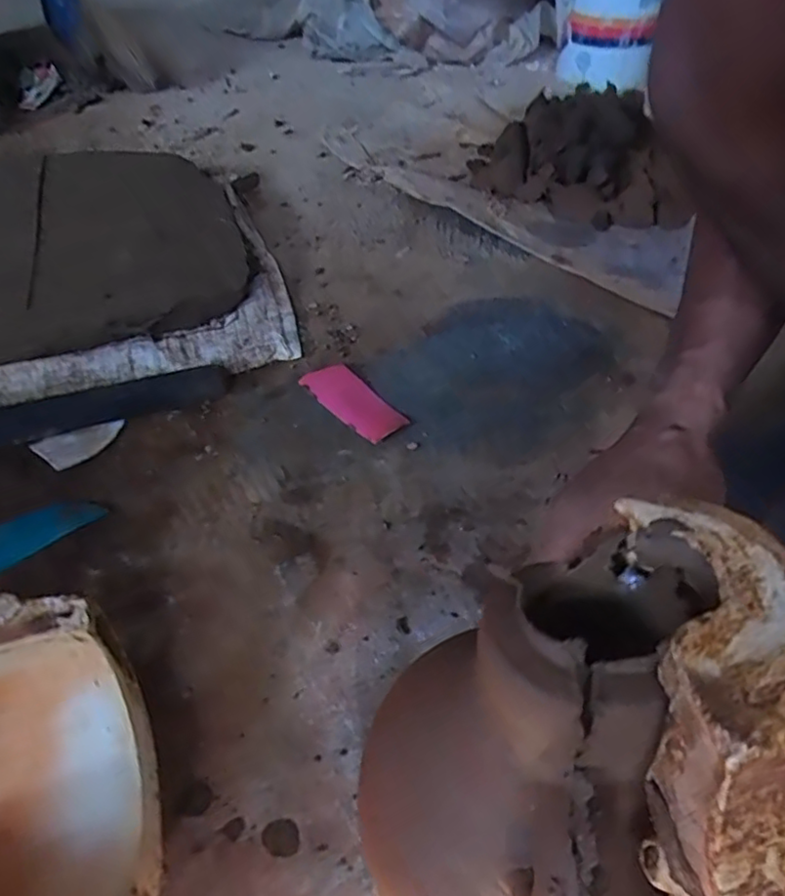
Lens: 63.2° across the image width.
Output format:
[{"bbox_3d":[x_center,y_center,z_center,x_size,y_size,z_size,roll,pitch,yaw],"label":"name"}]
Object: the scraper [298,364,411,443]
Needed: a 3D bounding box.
[{"bbox_3d":[-0.036,-0.042,0.568,0.043,0.009,0.106,-29,53,-25],"label":"scraper"}]

